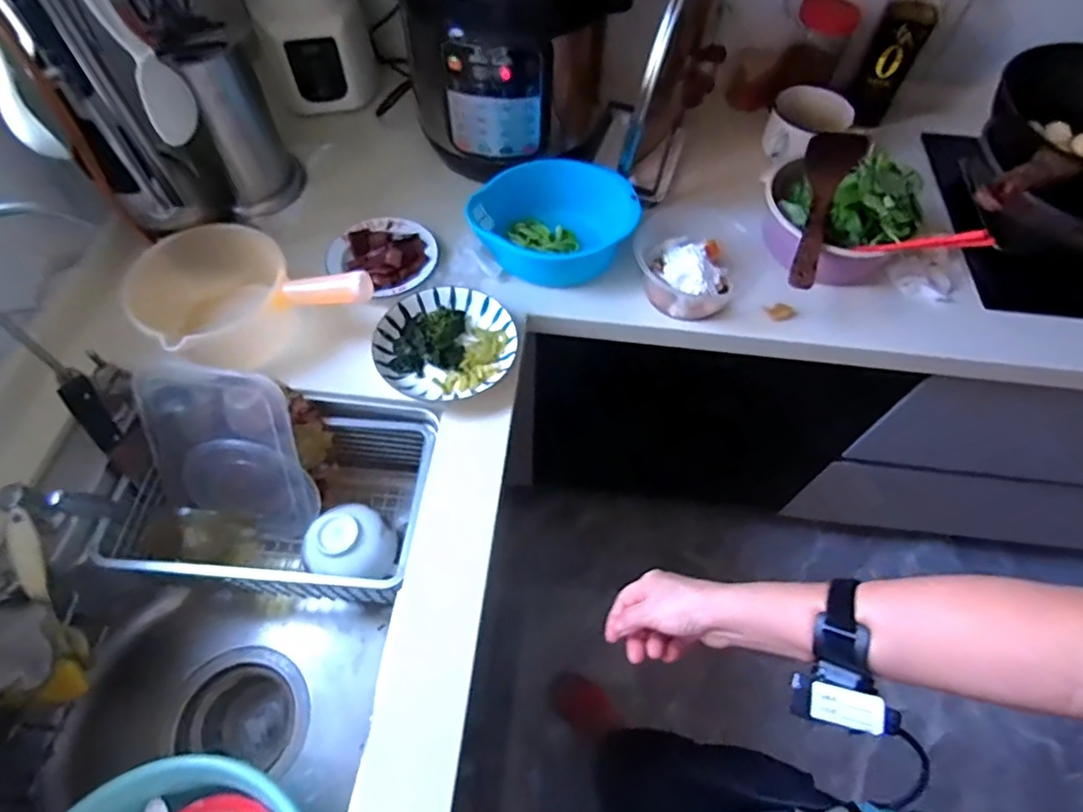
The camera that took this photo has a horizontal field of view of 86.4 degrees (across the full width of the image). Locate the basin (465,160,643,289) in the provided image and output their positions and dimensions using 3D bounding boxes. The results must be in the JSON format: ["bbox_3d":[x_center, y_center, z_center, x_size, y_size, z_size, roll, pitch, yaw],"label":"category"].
[{"bbox_3d":[0.020,-0.260,0.830,0.219,0.085,0.184,-36,67,-21],"label":"basin"}]

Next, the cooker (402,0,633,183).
[{"bbox_3d":[-0.047,-0.537,0.843,0.250,0.296,0.279,36,64,18],"label":"cooker"}]

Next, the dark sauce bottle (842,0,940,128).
[{"bbox_3d":[0.596,-0.617,0.947,0.083,0.289,0.081,31,63,15],"label":"dark sauce bottle"}]

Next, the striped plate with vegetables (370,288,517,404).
[{"bbox_3d":[-0.126,-0.083,0.749,0.174,0.028,0.166,1,59,-2],"label":"striped plate with vegetables"}]

